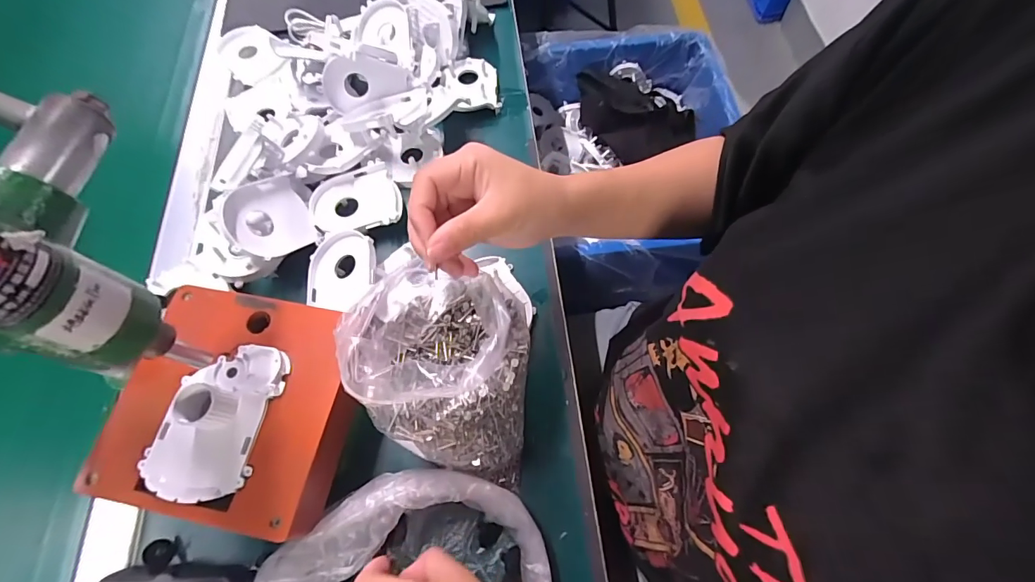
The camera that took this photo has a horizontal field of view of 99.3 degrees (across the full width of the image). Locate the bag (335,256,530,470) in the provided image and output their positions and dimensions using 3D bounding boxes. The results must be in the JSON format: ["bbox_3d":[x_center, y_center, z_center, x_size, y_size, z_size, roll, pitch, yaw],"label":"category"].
[{"bbox_3d":[-0.048,0.050,0.305,0.106,0.103,0.123,5,66,5],"label":"bag"}]

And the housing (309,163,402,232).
[{"bbox_3d":[-0.158,-0.085,0.430,0.083,0.013,0.068,-18,66,-5],"label":"housing"}]

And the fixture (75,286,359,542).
[{"bbox_3d":[-0.198,0.081,0.316,0.163,0.043,0.154,8,66,6],"label":"fixture"}]

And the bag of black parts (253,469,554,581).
[{"bbox_3d":[-0.074,0.209,0.290,0.183,0.052,0.167,7,66,6],"label":"bag of black parts"}]

